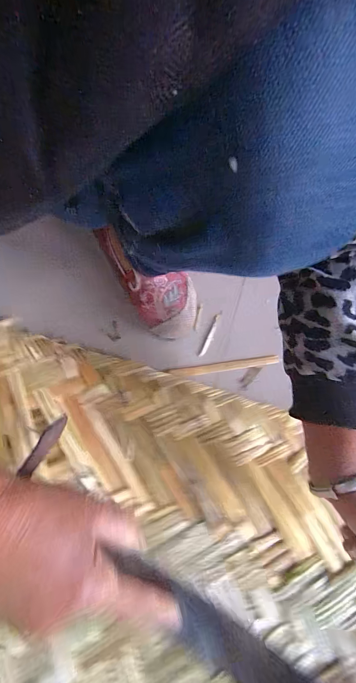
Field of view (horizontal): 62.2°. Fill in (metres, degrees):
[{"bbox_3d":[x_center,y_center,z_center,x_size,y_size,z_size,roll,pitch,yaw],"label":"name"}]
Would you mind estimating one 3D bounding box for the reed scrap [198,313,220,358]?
[{"bbox_3d":[0.050,-0.009,0.450,0.008,0.005,0.075,23,68,7],"label":"reed scrap"}]

